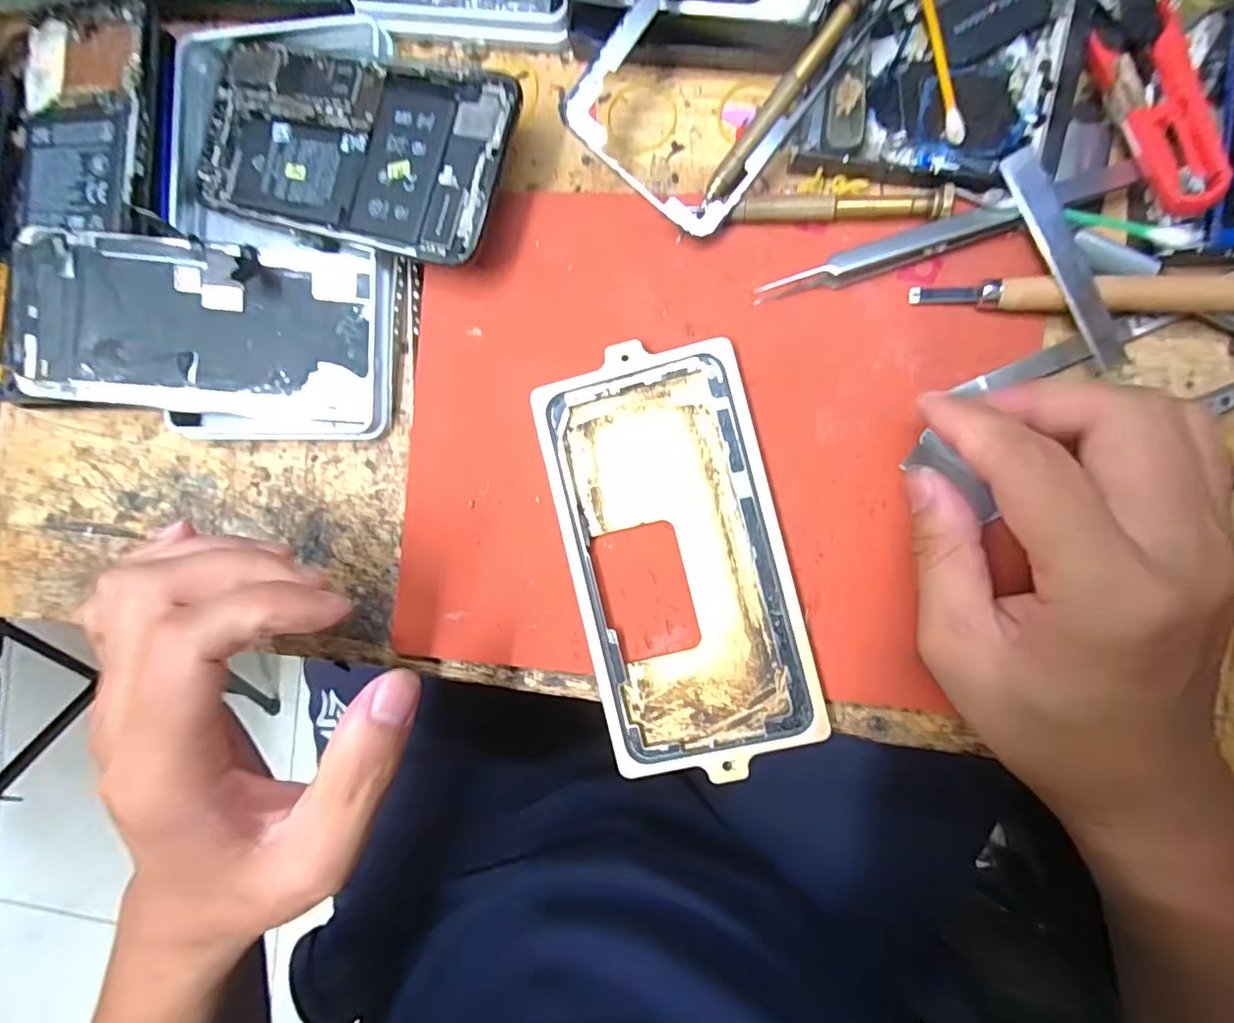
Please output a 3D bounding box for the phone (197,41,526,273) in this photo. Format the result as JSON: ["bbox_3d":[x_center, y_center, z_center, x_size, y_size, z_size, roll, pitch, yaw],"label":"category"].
[{"bbox_3d":[-0.114,-0.154,0.245,0.147,0.005,0.074,19,95,14],"label":"phone"}]

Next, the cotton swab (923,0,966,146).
[{"bbox_3d":[0.125,-0.174,0.224,0.006,0.006,0.066,-12,90,7],"label":"cotton swab"}]

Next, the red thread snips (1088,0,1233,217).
[{"bbox_3d":[0.190,-0.139,0.201,0.022,0.012,0.077,-10,77,7],"label":"red thread snips"}]

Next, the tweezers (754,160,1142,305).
[{"bbox_3d":[0.124,-0.106,0.221,0.138,0.015,0.011,-17,89,7],"label":"tweezers"}]

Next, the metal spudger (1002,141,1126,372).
[{"bbox_3d":[0.162,-0.091,0.208,0.011,0.004,0.084,-26,90,15],"label":"metal spudger"}]

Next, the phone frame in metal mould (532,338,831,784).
[{"bbox_3d":[0.025,0.019,0.236,0.087,0.013,0.165,-14,89,7],"label":"phone frame in metal mould"}]

